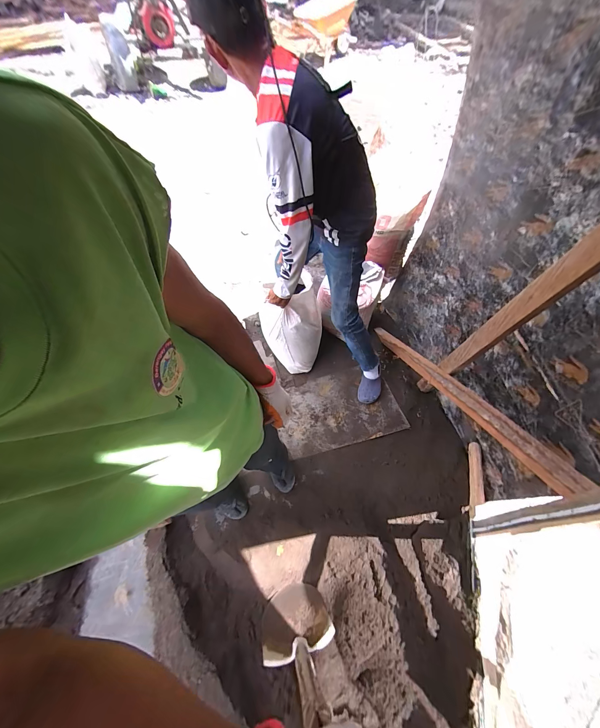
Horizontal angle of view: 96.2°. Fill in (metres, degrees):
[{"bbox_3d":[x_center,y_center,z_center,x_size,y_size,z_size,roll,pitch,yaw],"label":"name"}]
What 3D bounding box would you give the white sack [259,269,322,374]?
[{"bbox_3d":[-0.005,-0.168,1.337,0.273,0.437,0.212,-40,71,-19],"label":"white sack"}]

